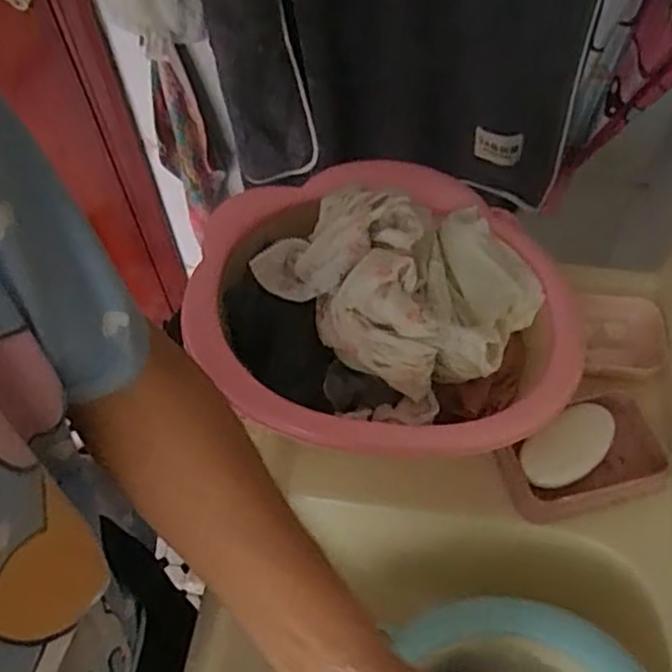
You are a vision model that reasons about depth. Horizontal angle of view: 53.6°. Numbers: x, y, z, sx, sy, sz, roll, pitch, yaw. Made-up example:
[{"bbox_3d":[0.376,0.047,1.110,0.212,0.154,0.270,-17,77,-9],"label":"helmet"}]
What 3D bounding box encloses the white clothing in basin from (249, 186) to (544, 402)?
[{"bbox_3d":[0.060,-0.052,0.524,0.176,0.098,0.172,-1,56,2],"label":"white clothing in basin"}]

